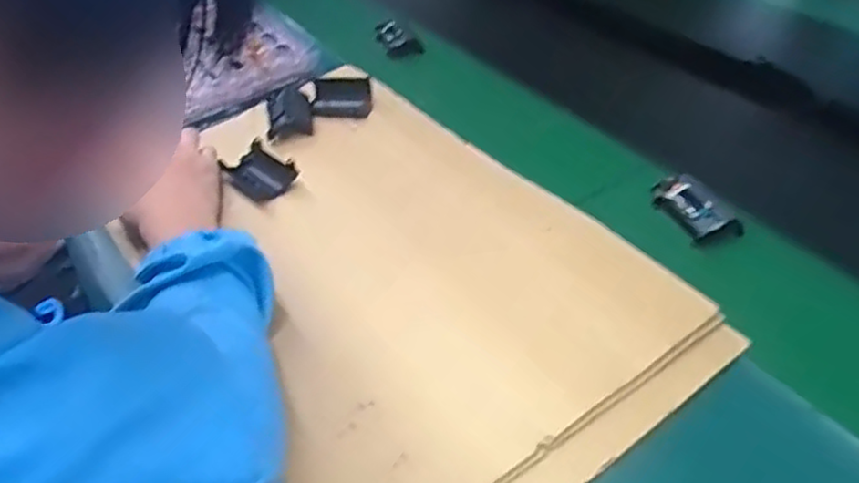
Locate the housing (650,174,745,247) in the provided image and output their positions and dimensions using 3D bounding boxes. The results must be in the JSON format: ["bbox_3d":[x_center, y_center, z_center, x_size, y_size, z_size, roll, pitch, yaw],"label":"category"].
[{"bbox_3d":[0.218,-0.027,0.569,0.042,0.023,0.073,-13,41,-7],"label":"housing"}]

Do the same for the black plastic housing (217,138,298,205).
[{"bbox_3d":[-0.159,-0.064,0.650,0.047,0.020,0.068,-36,49,-29],"label":"black plastic housing"}]

